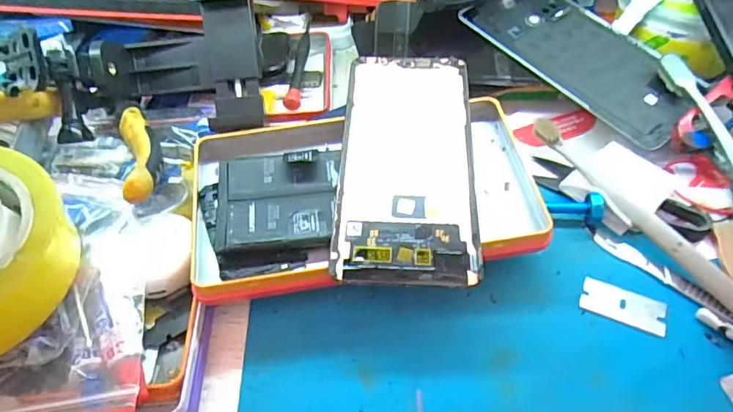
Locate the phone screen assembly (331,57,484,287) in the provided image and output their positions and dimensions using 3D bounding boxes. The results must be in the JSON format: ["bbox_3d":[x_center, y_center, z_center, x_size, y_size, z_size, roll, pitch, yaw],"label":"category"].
[{"bbox_3d":[0.022,-0.027,0.278,0.070,0.004,0.151,2,55,2],"label":"phone screen assembly"}]

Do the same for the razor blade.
[{"bbox_3d":[0.126,0.048,0.253,0.039,0.004,0.020,19,53,19],"label":"razor blade"}]

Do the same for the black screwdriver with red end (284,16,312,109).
[{"bbox_3d":[-0.046,-0.107,0.369,0.010,0.012,0.104,1,50,4],"label":"black screwdriver with red end"}]

